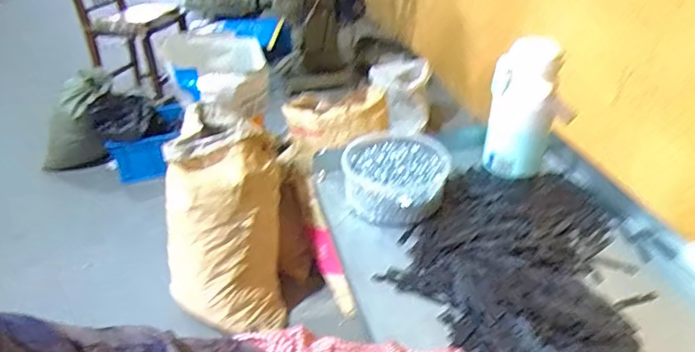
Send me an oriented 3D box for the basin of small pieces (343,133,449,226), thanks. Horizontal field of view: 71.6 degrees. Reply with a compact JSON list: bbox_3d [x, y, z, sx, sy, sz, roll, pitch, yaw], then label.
[{"bbox_3d":[0.072,-0.003,0.711,0.148,0.059,0.166,7,36,13],"label":"basin of small pieces"}]

